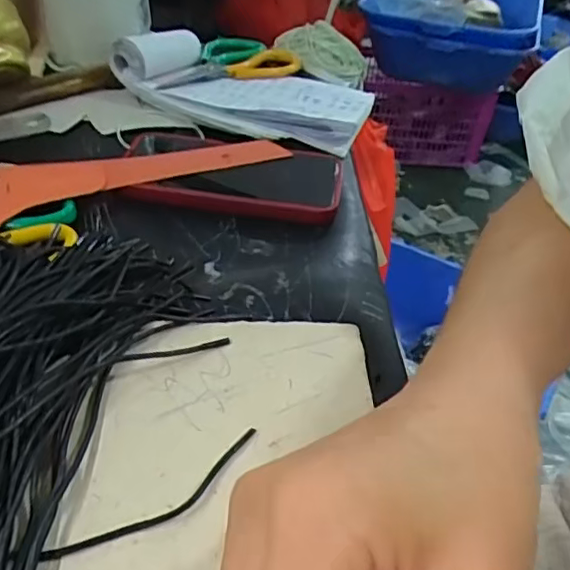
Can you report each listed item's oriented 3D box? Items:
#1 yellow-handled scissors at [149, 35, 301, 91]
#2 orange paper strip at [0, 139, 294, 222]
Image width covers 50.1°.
[{"bbox_3d":[-0.053,-0.215,0.601,0.075,0.021,0.195,21,39,17],"label":"yellow-handled scissors"},{"bbox_3d":[-0.138,-0.079,0.437,0.276,0.017,0.087,-23,48,-32],"label":"orange paper strip"}]

